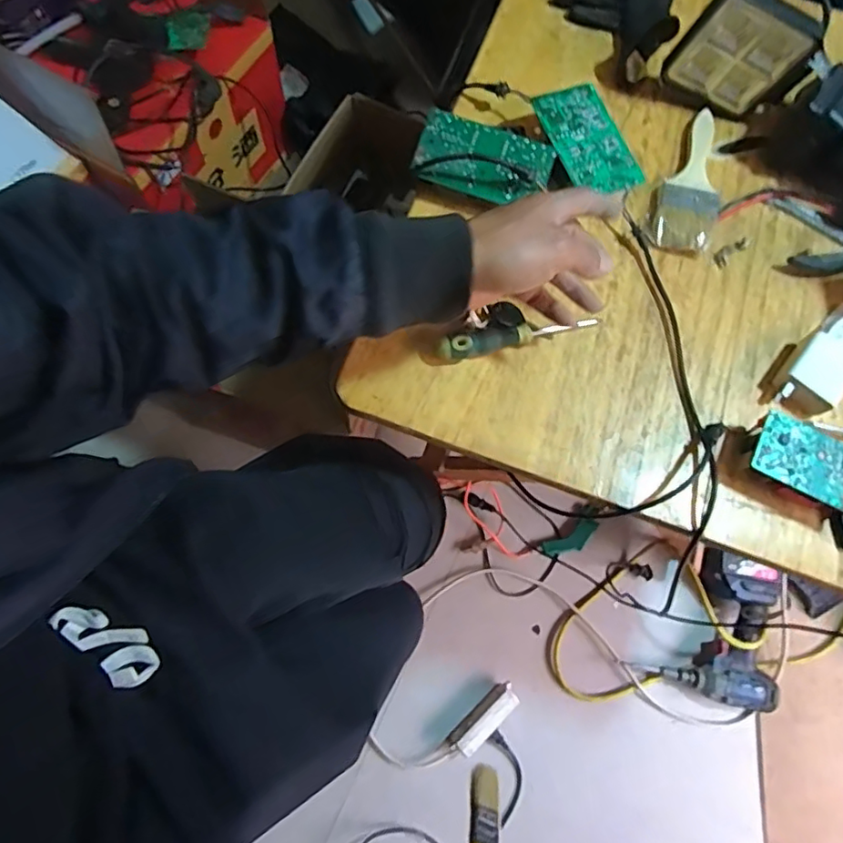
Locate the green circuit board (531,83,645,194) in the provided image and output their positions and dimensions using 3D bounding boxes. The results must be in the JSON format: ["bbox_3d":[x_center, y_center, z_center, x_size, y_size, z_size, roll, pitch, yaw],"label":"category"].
[{"bbox_3d":[0.160,-0.272,0.556,0.072,0.004,0.119,-18,77,-10],"label":"green circuit board"}]

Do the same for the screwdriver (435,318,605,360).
[{"bbox_3d":[0.088,-0.082,0.512,0.154,0.033,0.023,-16,74,-9],"label":"screwdriver"}]

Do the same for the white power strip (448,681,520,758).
[{"bbox_3d":[0.100,0.471,0.909,0.127,0.027,0.044,-42,80,-15],"label":"white power strip"}]

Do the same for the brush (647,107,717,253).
[{"bbox_3d":[0.274,-0.242,0.578,0.060,0.018,0.169,21,72,3],"label":"brush"}]

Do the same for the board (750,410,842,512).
[{"bbox_3d":[0.325,0.038,0.485,0.100,0.033,0.059,27,72,5],"label":"board"}]

